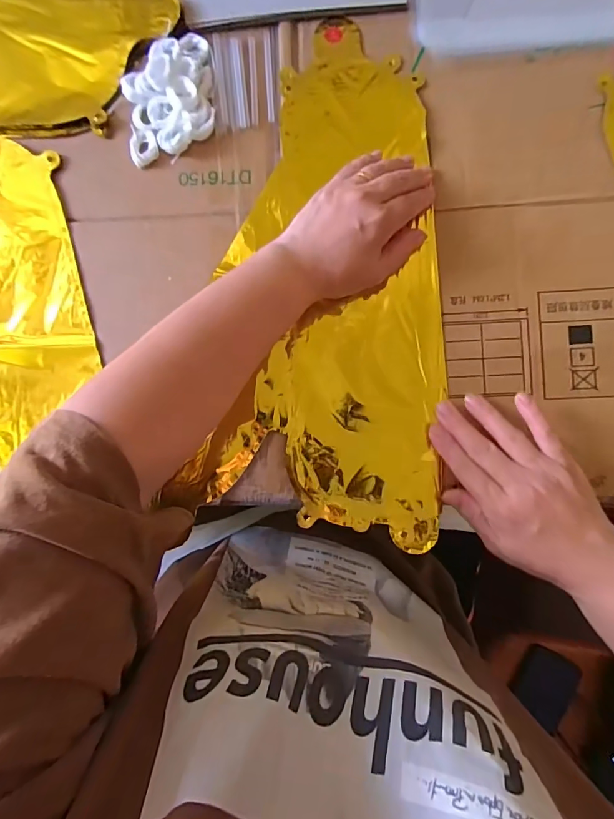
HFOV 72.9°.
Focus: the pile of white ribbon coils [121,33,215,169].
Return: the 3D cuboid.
[{"bbox_3d":[-0.119,-0.269,0.356,0.075,0.021,0.101,-8,87,3],"label":"pile of white ribbon coils"}]

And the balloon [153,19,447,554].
[{"bbox_3d":[0.007,-0.108,0.356,0.210,0.011,0.420,0,88,4],"label":"balloon"}]

